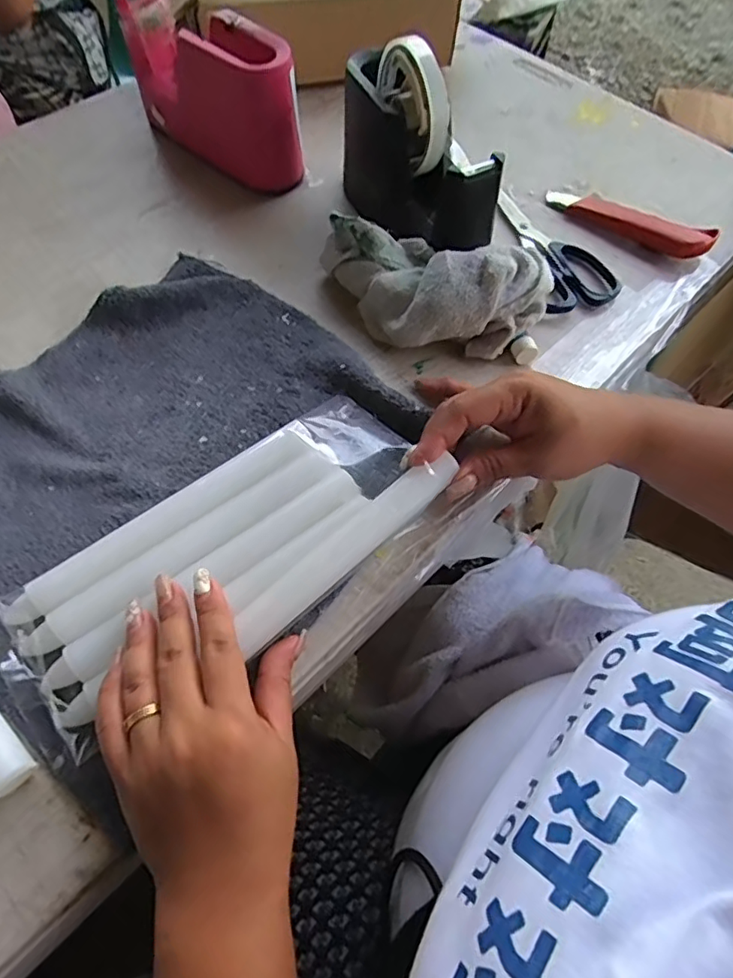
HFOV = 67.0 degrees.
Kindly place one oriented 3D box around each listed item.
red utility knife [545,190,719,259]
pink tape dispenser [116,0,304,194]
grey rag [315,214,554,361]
[{"bbox_3d":[0.225,-0.233,0.481,0.143,0.022,0.028,29,63,15],"label":"red utility knife"},{"bbox_3d":[-0.135,-0.353,0.497,0.067,0.110,0.171,-38,67,-21],"label":"pink tape dispenser"},{"bbox_3d":[0.050,-0.156,0.414,0.171,0.063,0.098,8,59,3],"label":"grey rag"}]

